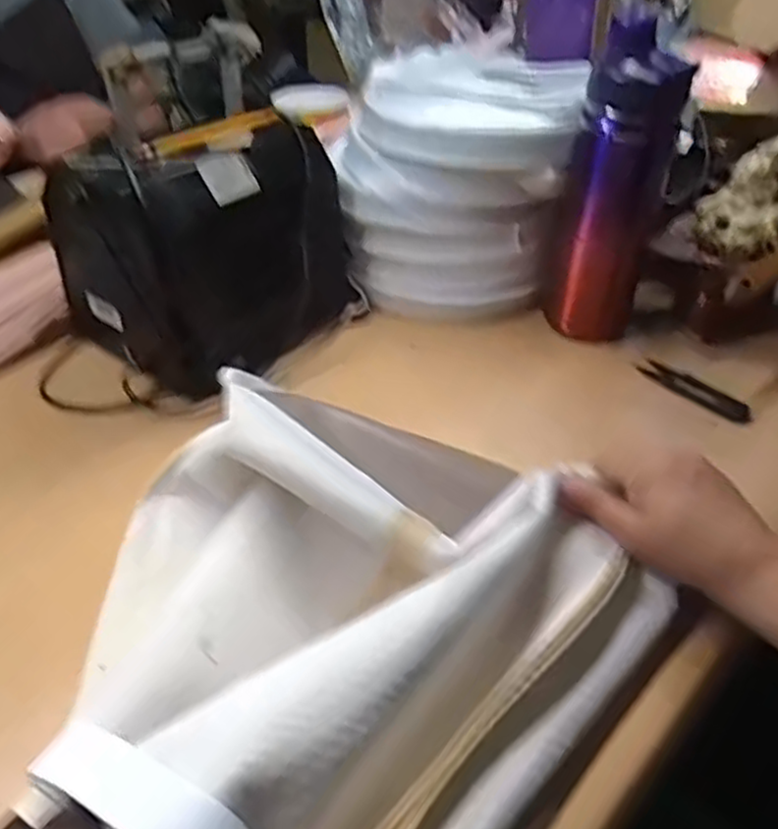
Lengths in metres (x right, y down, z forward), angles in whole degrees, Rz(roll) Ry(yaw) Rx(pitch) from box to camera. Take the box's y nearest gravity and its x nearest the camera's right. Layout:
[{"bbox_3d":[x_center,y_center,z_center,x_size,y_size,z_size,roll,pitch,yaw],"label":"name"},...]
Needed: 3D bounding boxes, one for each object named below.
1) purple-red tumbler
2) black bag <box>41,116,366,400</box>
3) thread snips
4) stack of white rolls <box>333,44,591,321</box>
[{"bbox_3d":[0.172,-0.167,0.578,0.075,0.230,0.081,7,38,10],"label":"purple-red tumbler"},{"bbox_3d":[-0.141,-0.138,0.588,0.162,0.151,0.182,24,44,29],"label":"black bag"},{"bbox_3d":[0.232,-0.019,0.569,0.022,0.011,0.092,-21,42,-25],"label":"thread snips"},{"bbox_3d":[0.057,-0.200,0.659,0.184,0.175,0.156,5,37,7],"label":"stack of white rolls"}]

